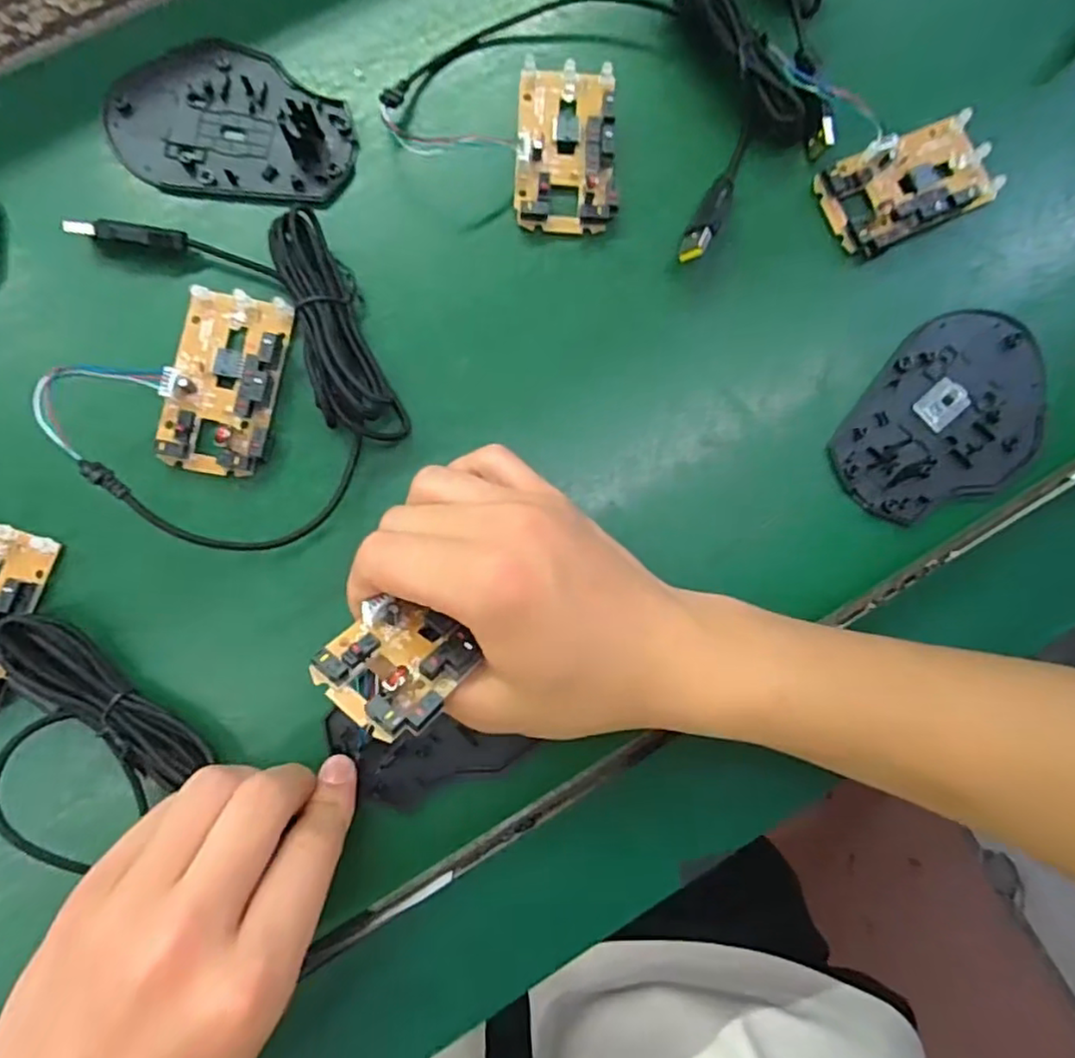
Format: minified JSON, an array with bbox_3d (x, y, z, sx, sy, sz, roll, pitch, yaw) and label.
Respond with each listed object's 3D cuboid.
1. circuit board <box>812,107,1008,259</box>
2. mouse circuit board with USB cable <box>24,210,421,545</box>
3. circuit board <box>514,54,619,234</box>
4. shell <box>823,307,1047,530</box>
[{"bbox_3d":[0.175,-0.162,0.297,0.082,0.014,0.046,-26,84,-5],"label":"circuit board"},{"bbox_3d":[-0.125,-0.066,0.254,0.132,0.046,0.149,-6,83,-3],"label":"mouse circuit board with USB cable"},{"bbox_3d":[0.013,-0.178,0.293,0.044,0.014,0.081,2,83,-2],"label":"circuit board"},{"bbox_3d":[0.186,-0.049,0.285,0.072,0.006,0.111,42,83,3],"label":"shell"}]

